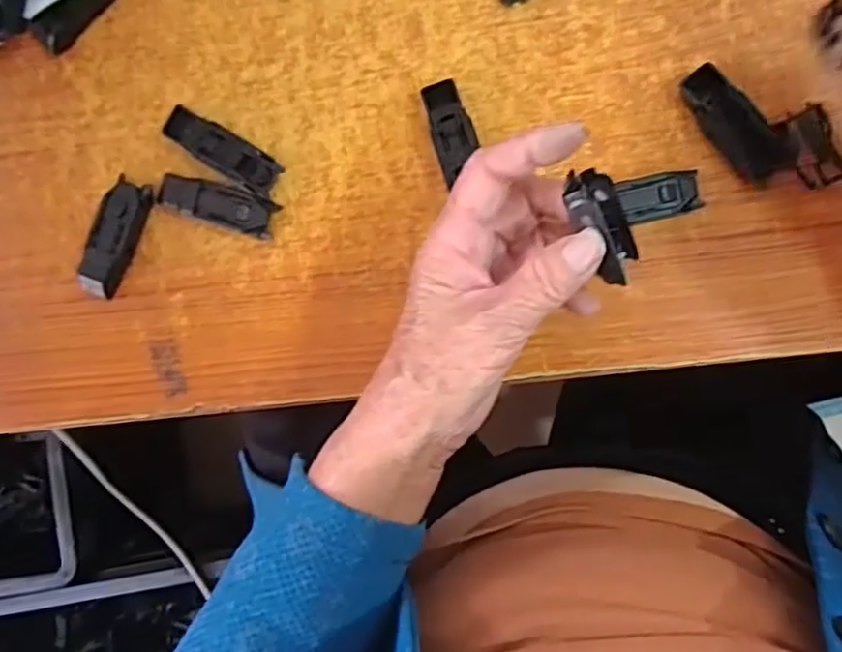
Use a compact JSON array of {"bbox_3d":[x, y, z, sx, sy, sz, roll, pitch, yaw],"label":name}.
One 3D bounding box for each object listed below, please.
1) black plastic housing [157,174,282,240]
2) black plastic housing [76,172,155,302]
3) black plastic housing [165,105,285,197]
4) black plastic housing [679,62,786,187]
[{"bbox_3d":[-0.111,-0.066,0.361,0.064,0.015,0.021,17,93,5],"label":"black plastic housing"},{"bbox_3d":[-0.169,-0.048,0.368,0.023,0.017,0.064,22,94,5],"label":"black plastic housing"},{"bbox_3d":[-0.107,-0.094,0.361,0.063,0.014,0.022,32,94,4],"label":"black plastic housing"},{"bbox_3d":[0.157,-0.102,0.337,0.023,0.012,0.064,-41,88,5],"label":"black plastic housing"}]

